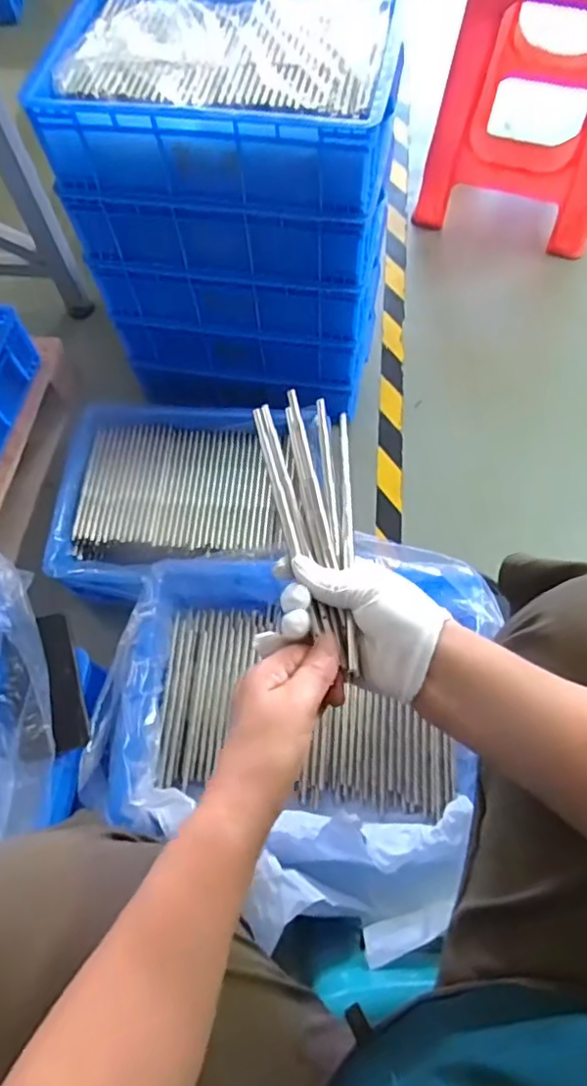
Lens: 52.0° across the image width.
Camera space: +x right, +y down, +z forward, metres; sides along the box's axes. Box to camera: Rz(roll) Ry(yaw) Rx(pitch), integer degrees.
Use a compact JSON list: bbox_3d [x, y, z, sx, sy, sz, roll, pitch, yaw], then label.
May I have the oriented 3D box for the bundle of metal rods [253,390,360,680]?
[{"bbox_3d":[0.022,-0.011,0.440,0.068,0.044,0.195,-10,74,-2],"label":"bundle of metal rods"}]

